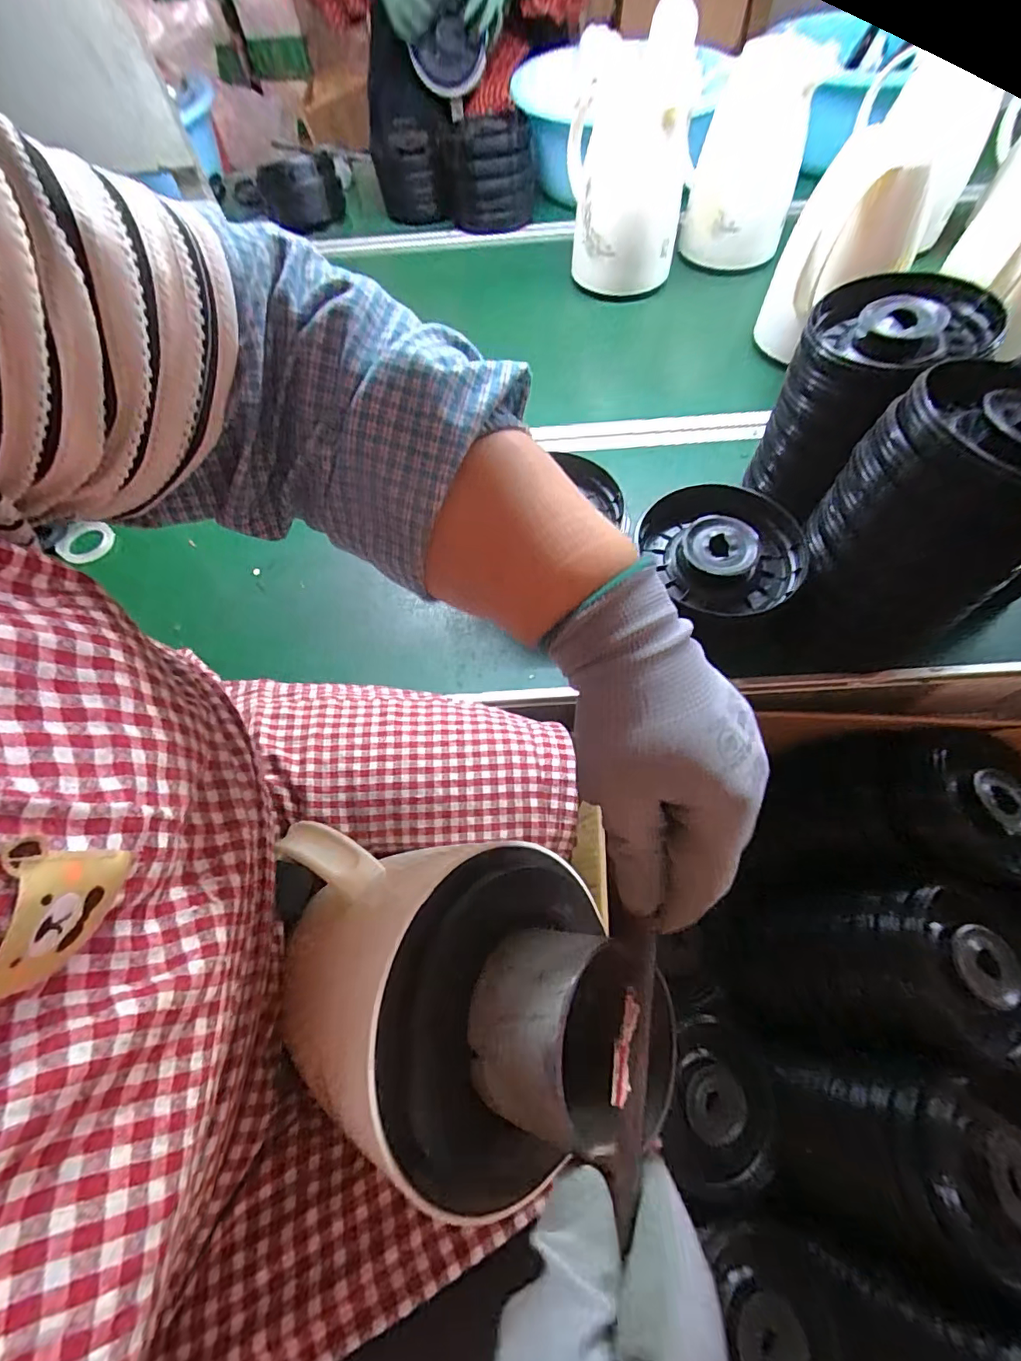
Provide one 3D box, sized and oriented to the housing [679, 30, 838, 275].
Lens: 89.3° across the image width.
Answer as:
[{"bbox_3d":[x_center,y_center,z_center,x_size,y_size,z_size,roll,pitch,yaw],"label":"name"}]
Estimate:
[{"bbox_3d":[0.302,-0.663,0.654,0.129,0.185,0.187,16,64,12],"label":"housing"}]

